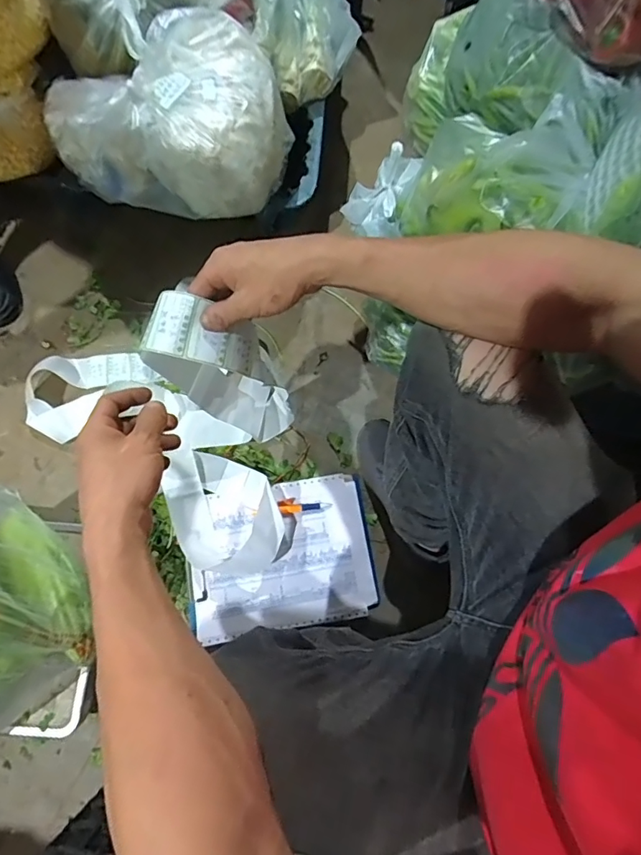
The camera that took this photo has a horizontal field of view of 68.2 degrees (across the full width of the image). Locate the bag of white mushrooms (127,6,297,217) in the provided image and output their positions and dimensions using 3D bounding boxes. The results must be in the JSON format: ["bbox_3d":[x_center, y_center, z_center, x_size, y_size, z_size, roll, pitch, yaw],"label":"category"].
[{"bbox_3d":[-0.163,-0.481,0.734,0.217,0.144,0.226,-5,76,-3],"label":"bag of white mushrooms"}]

